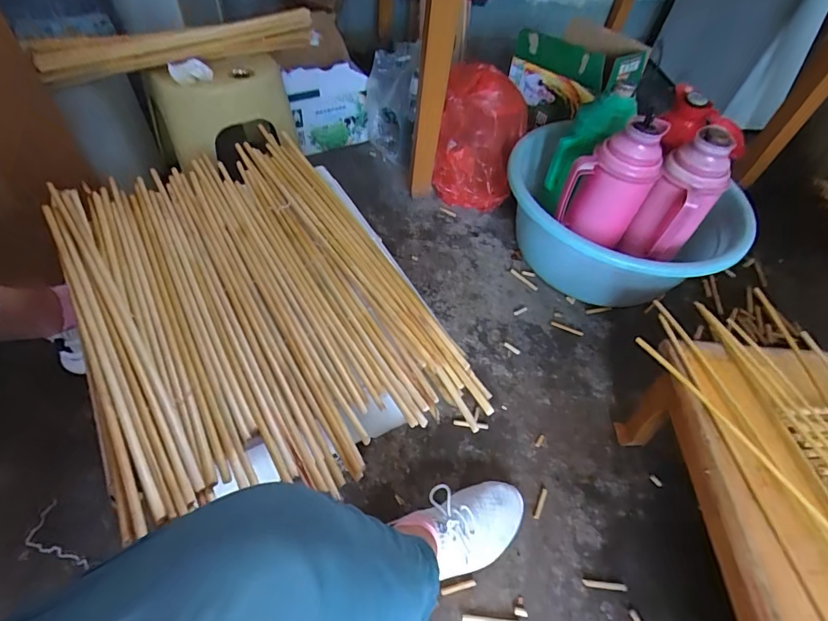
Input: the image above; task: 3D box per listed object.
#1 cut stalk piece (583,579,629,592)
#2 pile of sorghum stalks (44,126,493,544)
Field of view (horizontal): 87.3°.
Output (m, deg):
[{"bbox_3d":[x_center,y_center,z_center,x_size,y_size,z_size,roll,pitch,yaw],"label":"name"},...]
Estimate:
[{"bbox_3d":[0.274,0.396,0.624,0.065,0.012,0.009,8,51,0],"label":"cut stalk piece"},{"bbox_3d":[-0.234,-0.029,0.591,0.387,0.044,0.581,-24,58,-23],"label":"pile of sorghum stalks"}]

